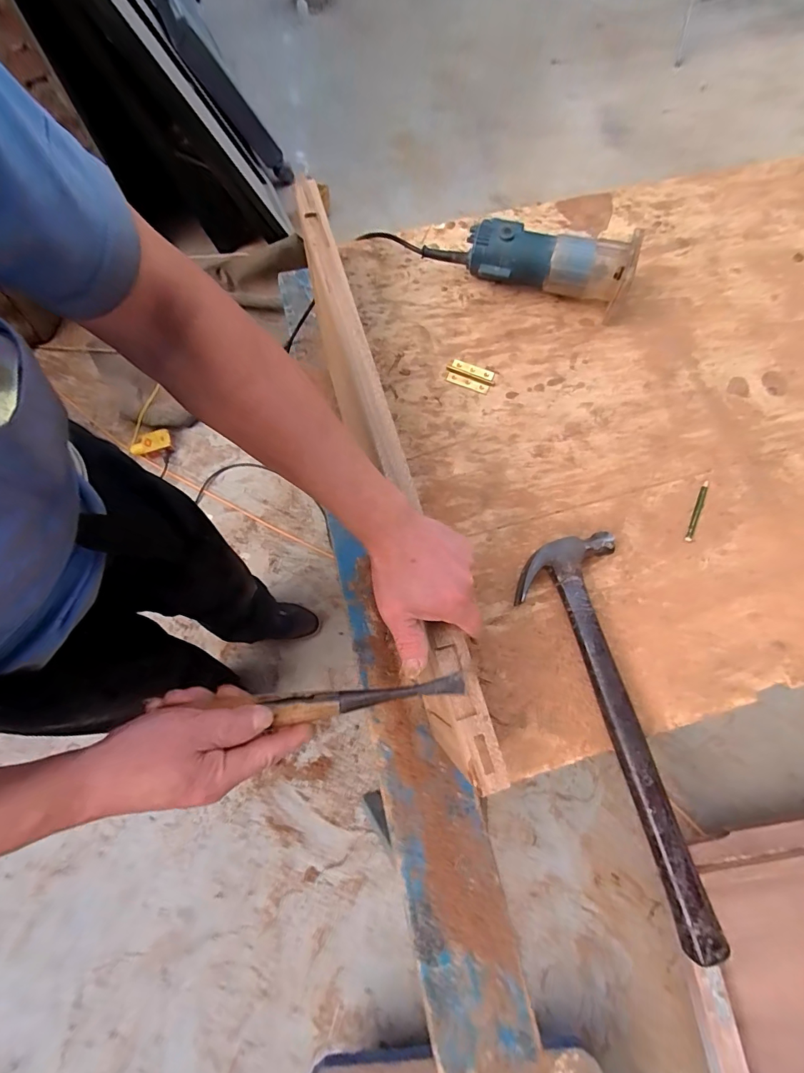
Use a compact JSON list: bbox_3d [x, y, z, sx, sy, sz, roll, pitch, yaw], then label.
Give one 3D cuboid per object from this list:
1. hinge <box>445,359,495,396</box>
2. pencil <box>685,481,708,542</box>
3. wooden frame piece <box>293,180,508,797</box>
[{"bbox_3d":[0.096,-0.226,0.613,0.066,0.005,0.038,22,73,6],"label":"hinge"},{"bbox_3d":[0.380,-0.033,0.556,0.010,0.004,0.091,26,73,7],"label":"pencil"},{"bbox_3d":[-0.030,-0.110,0.453,0.054,0.033,0.696,-15,73,-6],"label":"wooden frame piece"}]

